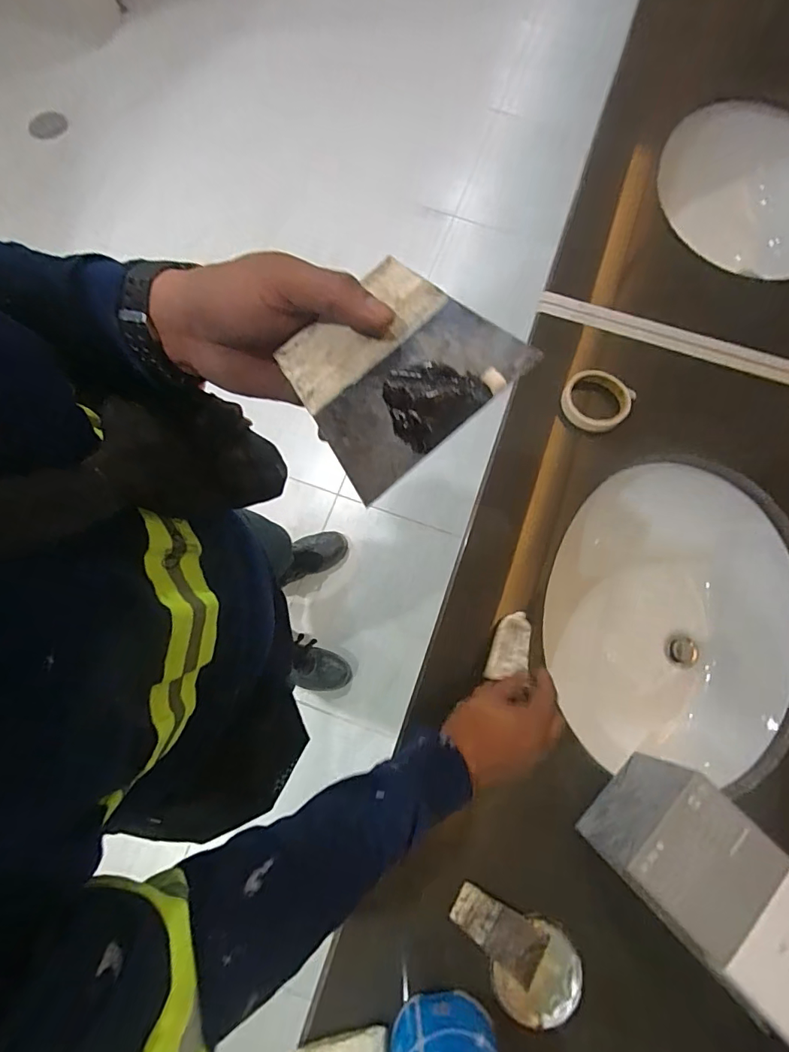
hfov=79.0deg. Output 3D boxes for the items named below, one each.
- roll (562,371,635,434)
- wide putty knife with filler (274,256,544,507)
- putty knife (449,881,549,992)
[{"bbox_3d":[0.292,-0.183,0.692,0.094,0.032,0.087,0,73,-2],"label":"roll"},{"bbox_3d":[-0.001,-0.081,0.241,0.105,0.011,0.095,-42,76,0],"label":"wide putty knife with filler"},{"bbox_3d":[0.110,0.429,0.506,0.100,0.007,0.049,34,75,9],"label":"putty knife"}]

